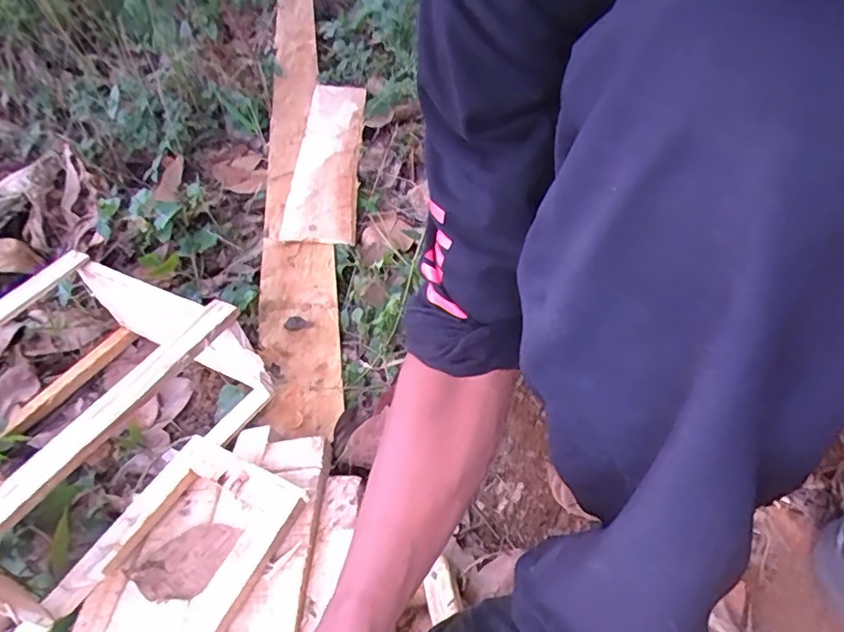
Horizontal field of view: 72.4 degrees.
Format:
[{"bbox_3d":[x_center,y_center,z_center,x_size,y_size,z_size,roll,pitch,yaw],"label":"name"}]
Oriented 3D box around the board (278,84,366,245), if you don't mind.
[{"bbox_3d":[-0.179,-0.323,1.145,0.116,0.042,0.622,-5,43,2],"label":"board"}]

